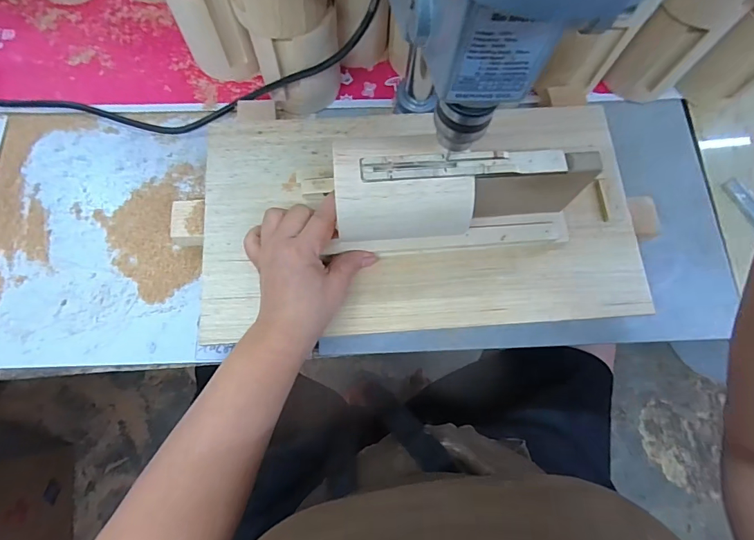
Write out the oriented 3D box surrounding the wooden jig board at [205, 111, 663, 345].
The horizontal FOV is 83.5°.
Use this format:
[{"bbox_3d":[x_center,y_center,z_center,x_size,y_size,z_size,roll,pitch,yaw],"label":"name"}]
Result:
[{"bbox_3d":[0.039,-0.052,0.379,0.381,0.019,0.207,-3,74,-3],"label":"wooden jig board"}]

